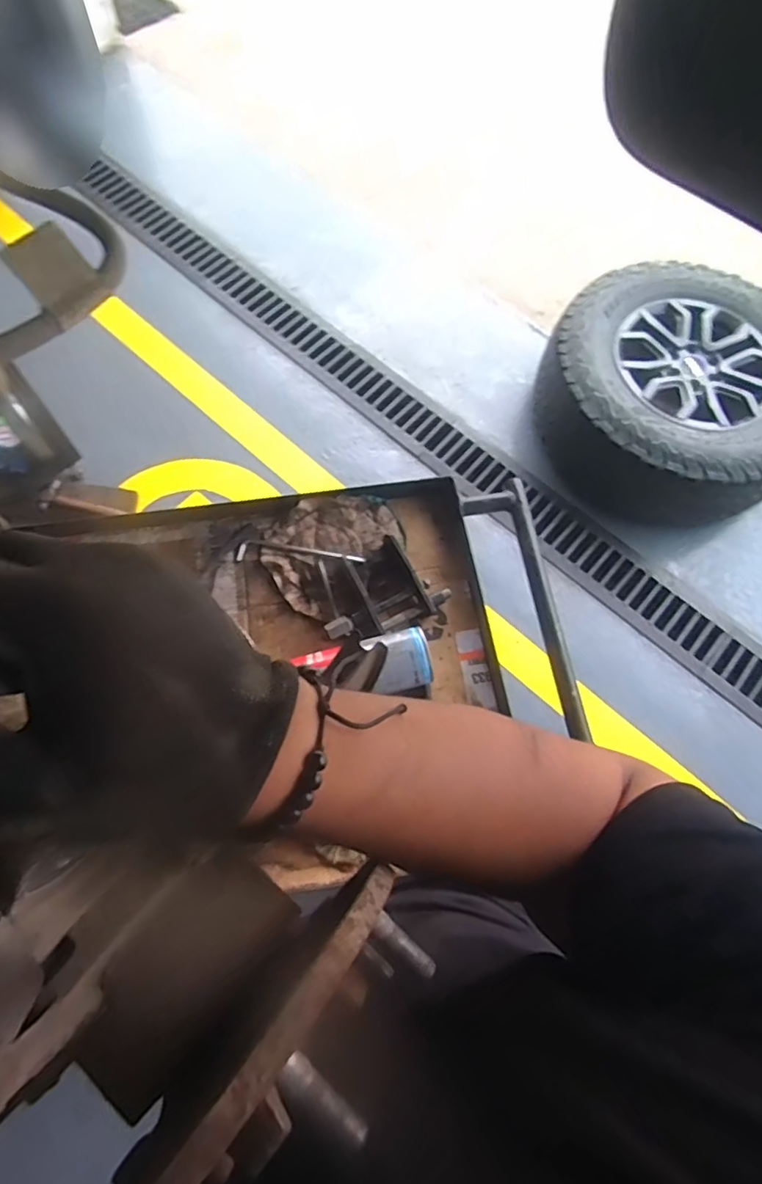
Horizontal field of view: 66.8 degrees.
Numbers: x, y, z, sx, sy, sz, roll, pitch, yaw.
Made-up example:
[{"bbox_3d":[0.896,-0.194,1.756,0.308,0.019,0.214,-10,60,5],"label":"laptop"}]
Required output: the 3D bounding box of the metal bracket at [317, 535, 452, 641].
[{"bbox_3d":[-0.002,-0.008,0.711,0.143,0.053,0.113,-17,70,-8],"label":"metal bracket"}]

